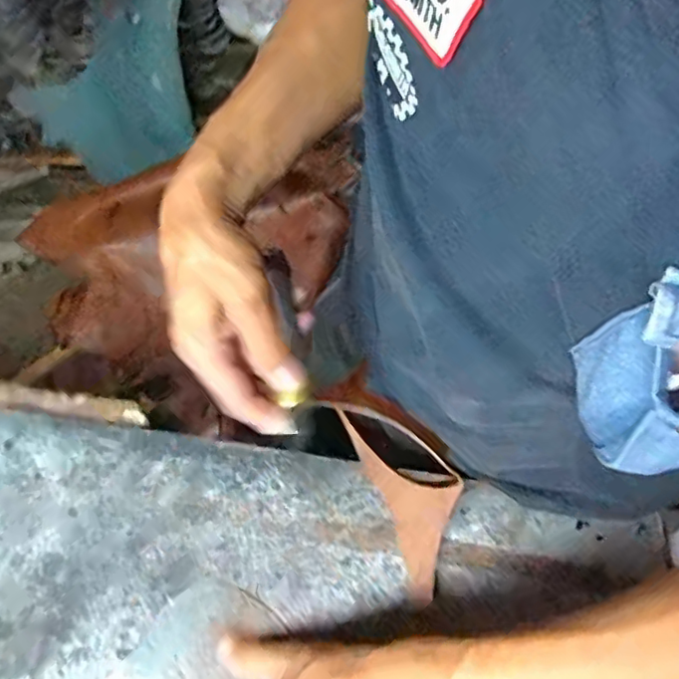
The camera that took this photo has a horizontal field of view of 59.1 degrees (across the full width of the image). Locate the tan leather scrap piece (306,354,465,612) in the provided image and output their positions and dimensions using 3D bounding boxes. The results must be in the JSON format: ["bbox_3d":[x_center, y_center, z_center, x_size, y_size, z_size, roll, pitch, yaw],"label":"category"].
[{"bbox_3d":[0.045,0.096,0.431,0.066,0.034,0.160,-23,78,-10],"label":"tan leather scrap piece"}]

